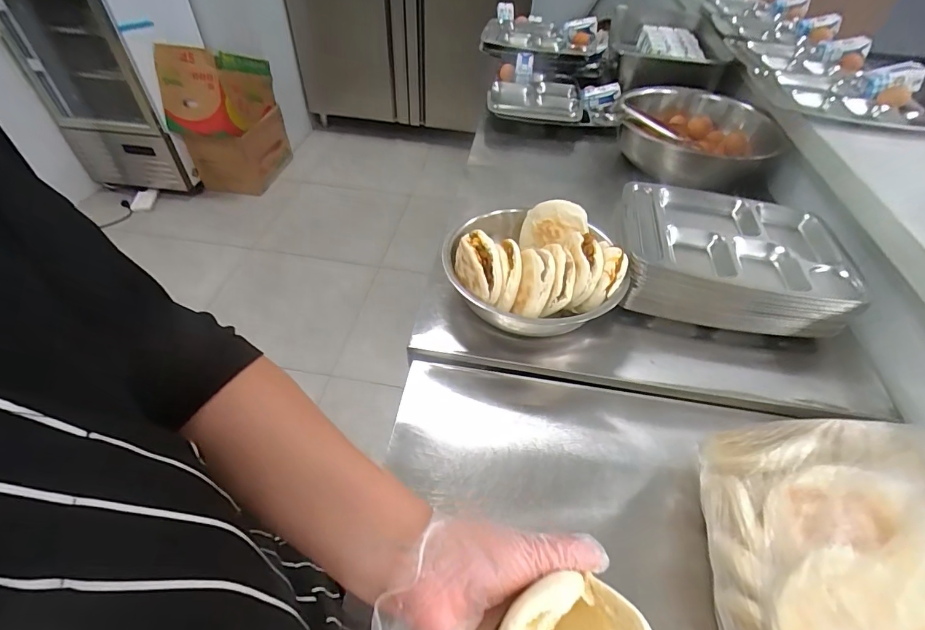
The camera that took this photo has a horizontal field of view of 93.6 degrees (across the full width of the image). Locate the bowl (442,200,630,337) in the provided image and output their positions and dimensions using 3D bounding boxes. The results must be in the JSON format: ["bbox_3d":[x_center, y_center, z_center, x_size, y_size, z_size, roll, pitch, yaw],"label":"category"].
[{"bbox_3d":[0.112,-0.082,0.674,0.272,0.100,0.246,19,49,13],"label":"bowl"}]

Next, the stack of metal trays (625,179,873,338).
[{"bbox_3d":[0.442,-0.102,0.728,0.344,0.087,0.256,10,48,5],"label":"stack of metal trays"}]

